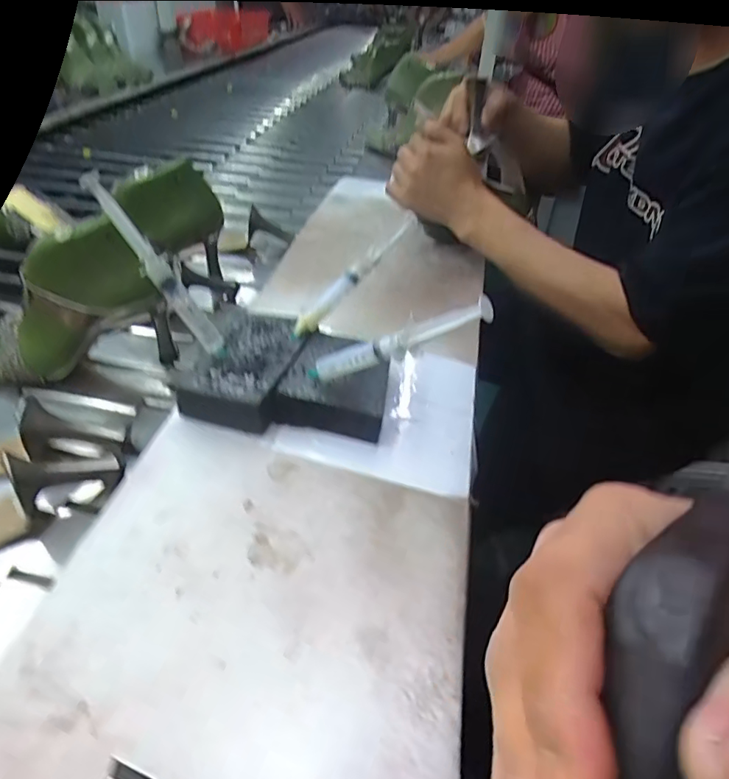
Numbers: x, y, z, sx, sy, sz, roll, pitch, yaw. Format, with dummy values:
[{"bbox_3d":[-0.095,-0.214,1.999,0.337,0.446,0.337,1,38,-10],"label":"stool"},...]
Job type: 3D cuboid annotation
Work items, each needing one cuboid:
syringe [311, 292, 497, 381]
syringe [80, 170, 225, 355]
[{"bbox_3d":[0.019,-0.031,0.390,0.169,0.020,0.015,-18,23,40],"label":"syringe"},{"bbox_3d":[-0.161,-0.094,0.421,0.020,0.158,0.013,-17,26,36],"label":"syringe"}]

